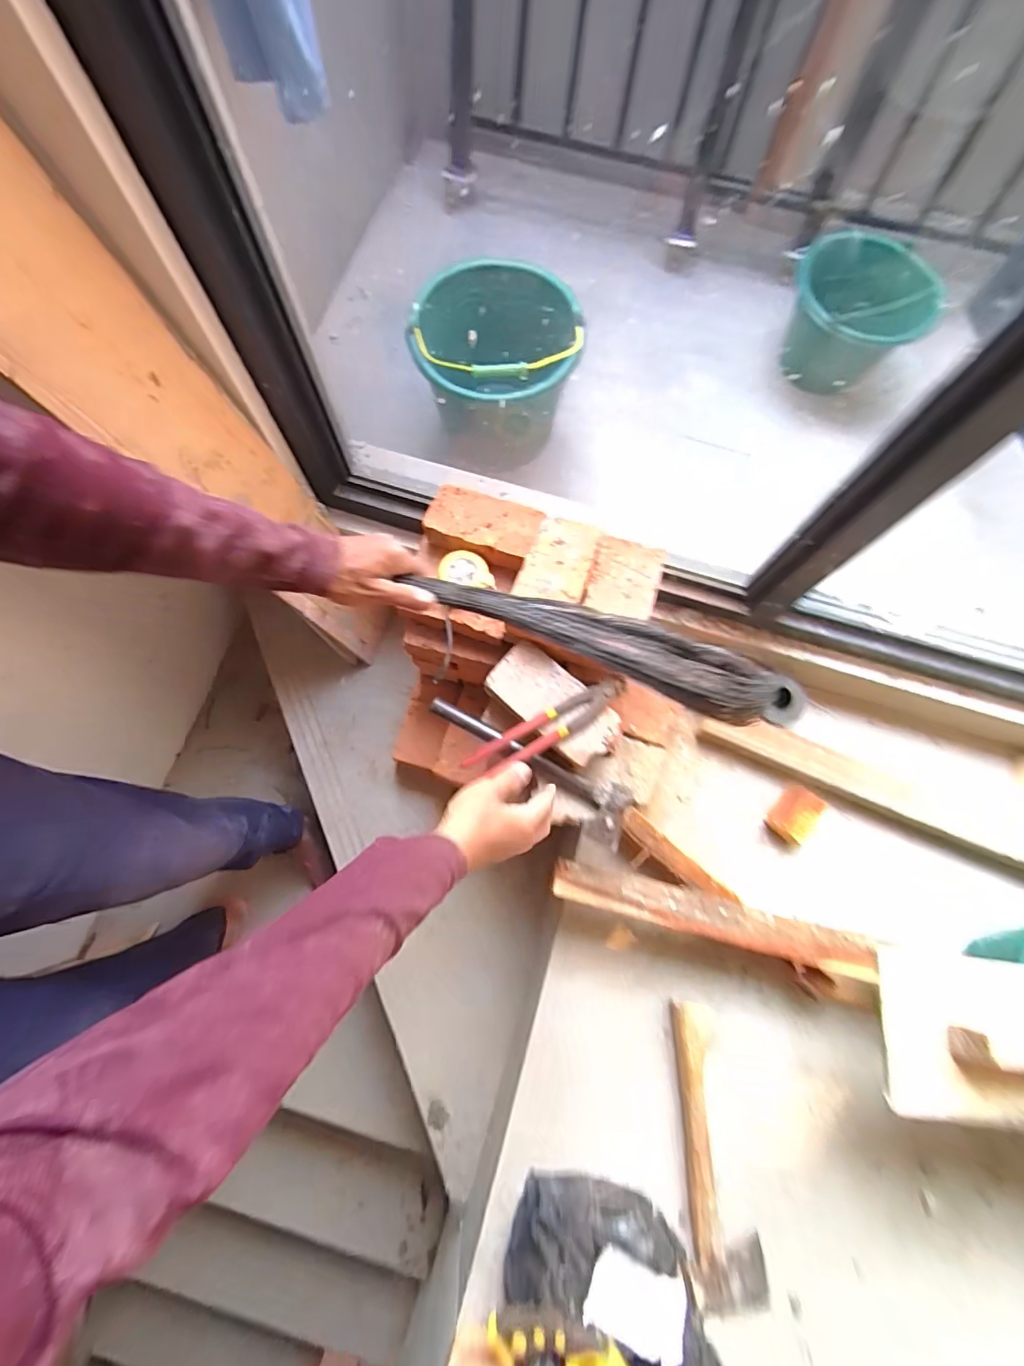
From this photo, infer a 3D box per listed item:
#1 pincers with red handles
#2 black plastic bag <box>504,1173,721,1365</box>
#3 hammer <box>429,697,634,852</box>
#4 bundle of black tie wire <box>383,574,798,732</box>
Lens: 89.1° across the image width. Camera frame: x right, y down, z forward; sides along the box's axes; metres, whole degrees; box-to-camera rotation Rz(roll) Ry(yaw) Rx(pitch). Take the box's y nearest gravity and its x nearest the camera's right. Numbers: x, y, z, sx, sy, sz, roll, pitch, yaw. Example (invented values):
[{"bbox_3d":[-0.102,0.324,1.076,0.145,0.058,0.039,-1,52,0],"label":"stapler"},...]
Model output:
[{"bbox_3d":[0.045,0.054,0.628,0.212,0.024,0.041,-27,77,-1],"label":"pincers with red handles"},{"bbox_3d":[0.111,0.715,0.581,0.237,0.083,0.249,-15,76,-5],"label":"black plastic bag"},{"bbox_3d":[0.013,0.110,0.651,0.281,0.033,0.076,25,76,5],"label":"hammer"},{"bbox_3d":[0.082,-0.038,0.469,0.342,0.028,0.065,20,75,9],"label":"bundle of black tie wire"}]

